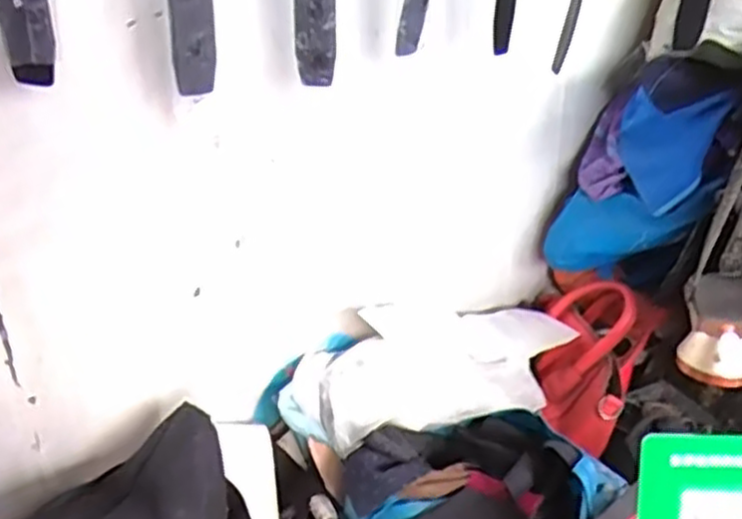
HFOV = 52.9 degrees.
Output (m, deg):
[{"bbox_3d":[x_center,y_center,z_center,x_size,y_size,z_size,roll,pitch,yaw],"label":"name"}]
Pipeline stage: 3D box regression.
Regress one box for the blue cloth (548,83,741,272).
[{"bbox_3d":[0.306,-0.084,0.880,0.075,0.308,0.155,-30,72,-40],"label":"blue cloth"}]

